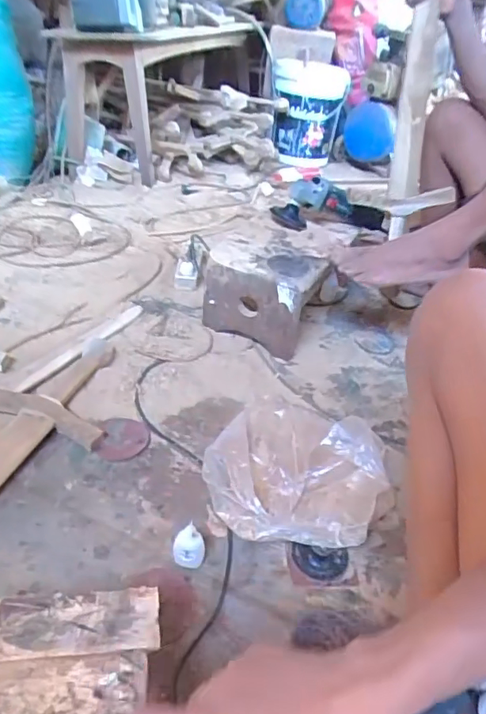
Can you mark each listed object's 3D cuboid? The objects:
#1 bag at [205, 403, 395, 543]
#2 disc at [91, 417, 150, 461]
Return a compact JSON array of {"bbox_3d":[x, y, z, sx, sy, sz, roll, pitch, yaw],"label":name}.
[{"bbox_3d":[0.081,0.171,0.841,0.262,0.124,0.229,14,38,6],"label":"bag"},{"bbox_3d":[-0.210,0.143,0.926,0.088,0.009,0.098,4,38,-8],"label":"disc"}]

